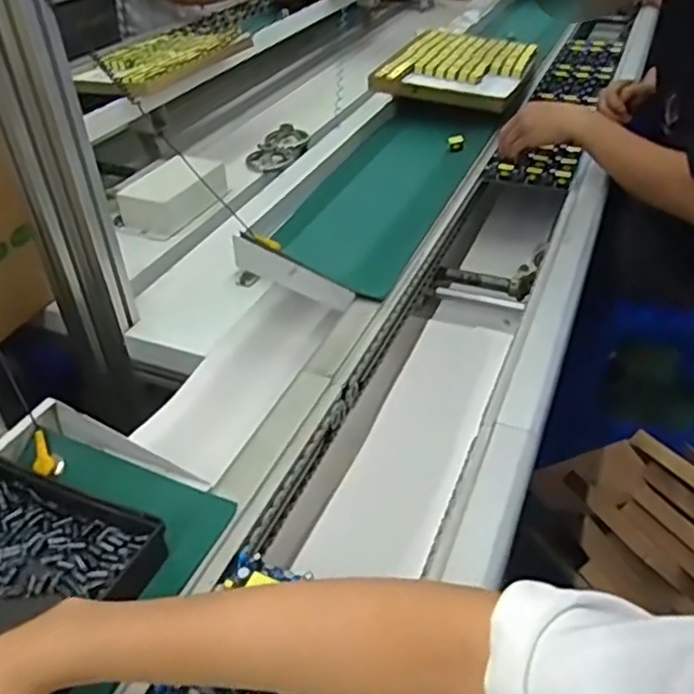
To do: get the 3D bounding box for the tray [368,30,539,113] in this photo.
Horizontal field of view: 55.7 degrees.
[{"bbox_3d":[0.212,-0.535,1.244,0.256,0.035,0.352,12,43,18],"label":"tray"}]

